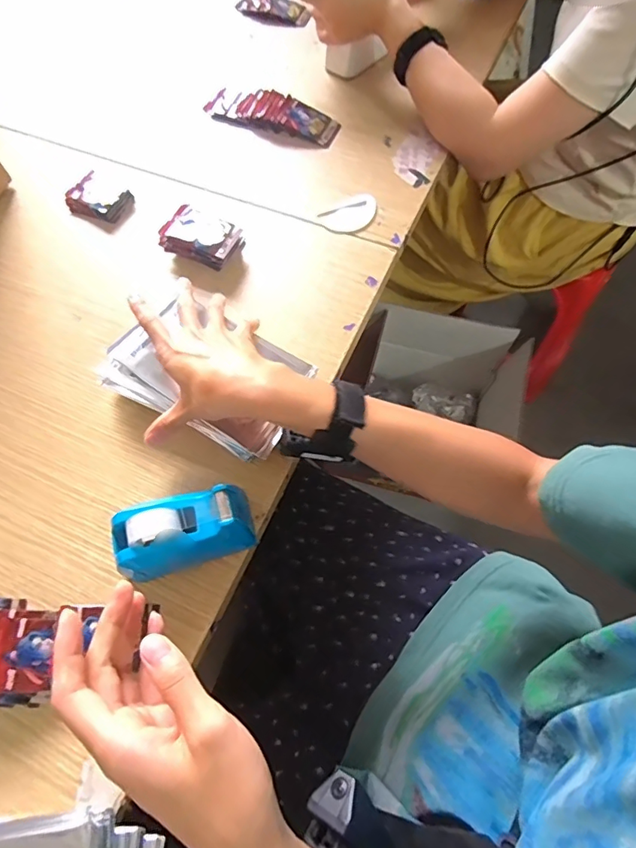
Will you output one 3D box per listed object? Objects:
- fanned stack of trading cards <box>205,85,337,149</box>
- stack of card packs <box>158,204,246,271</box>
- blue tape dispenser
[{"bbox_3d":[-0.064,-0.428,0.657,0.189,0.024,0.053,21,69,10],"label":"fanned stack of trading cards"},{"bbox_3d":[-0.132,-0.218,0.560,0.085,0.033,0.061,18,68,9],"label":"stack of card packs"},{"bbox_3d":[-0.112,0.092,0.406,0.108,0.063,0.053,-17,67,-6],"label":"blue tape dispenser"}]

